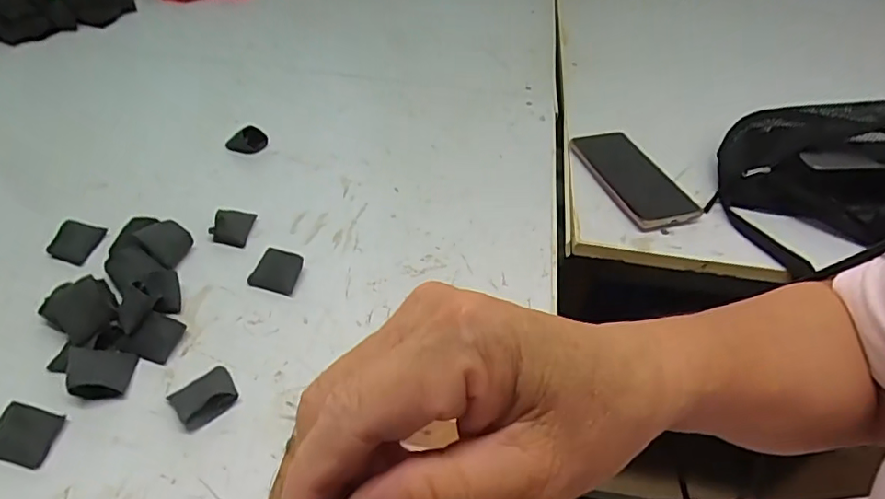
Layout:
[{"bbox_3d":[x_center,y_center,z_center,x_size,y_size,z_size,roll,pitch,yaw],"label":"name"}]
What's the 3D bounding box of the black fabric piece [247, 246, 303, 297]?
[{"bbox_3d":[-0.145,0.018,0.477,0.037,0.022,0.033,16,45,12],"label":"black fabric piece"}]

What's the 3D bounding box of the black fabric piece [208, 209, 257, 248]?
[{"bbox_3d":[-0.199,-0.024,0.517,0.032,0.018,0.043,5,44,1],"label":"black fabric piece"}]

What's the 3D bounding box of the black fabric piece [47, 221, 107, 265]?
[{"bbox_3d":[-0.332,-0.007,0.494,0.036,0.007,0.043,12,47,-3],"label":"black fabric piece"}]

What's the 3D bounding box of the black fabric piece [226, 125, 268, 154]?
[{"bbox_3d":[-0.219,-0.125,0.612,0.042,0.025,0.023,-17,48,-21],"label":"black fabric piece"}]

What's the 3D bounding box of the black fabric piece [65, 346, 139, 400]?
[{"bbox_3d":[-0.247,0.088,0.394,0.036,0.024,0.038,-5,44,-9],"label":"black fabric piece"}]

